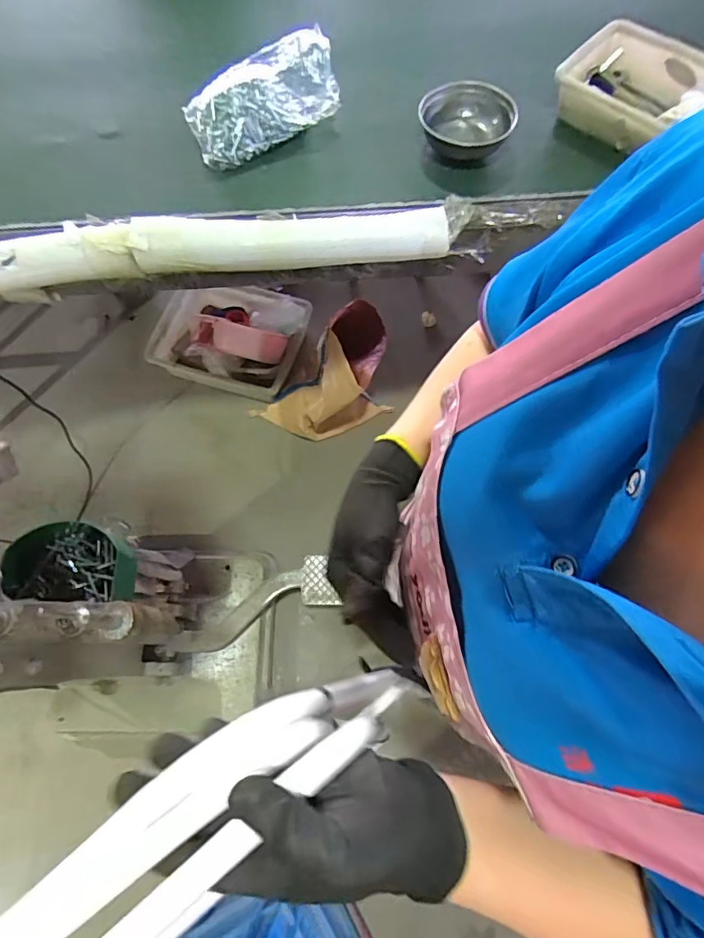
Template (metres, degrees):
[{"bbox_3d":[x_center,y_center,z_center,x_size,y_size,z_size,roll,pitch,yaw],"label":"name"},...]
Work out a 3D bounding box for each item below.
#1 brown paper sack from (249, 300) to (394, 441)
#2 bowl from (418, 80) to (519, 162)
[{"bbox_3d":[-0.060,-0.257,1.479,0.436,0.360,0.293,-35,72,-10],"label":"brown paper sack"},{"bbox_3d":[0.182,-0.564,0.809,0.142,0.056,0.163,-11,69,-2],"label":"bowl"}]

